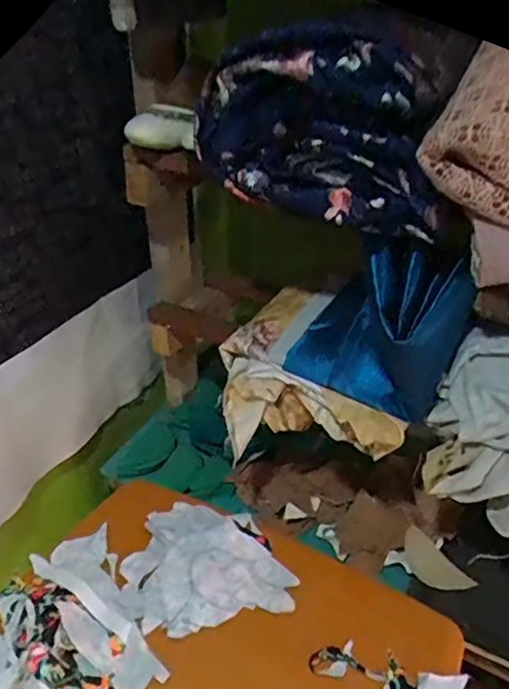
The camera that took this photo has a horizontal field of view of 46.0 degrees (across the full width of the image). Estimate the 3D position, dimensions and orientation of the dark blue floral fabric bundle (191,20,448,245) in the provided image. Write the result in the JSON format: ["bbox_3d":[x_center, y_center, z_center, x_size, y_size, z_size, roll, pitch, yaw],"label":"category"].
[{"bbox_3d":[0.067,-0.220,0.613,0.264,0.179,0.058,14,35,19],"label":"dark blue floral fabric bundle"}]

